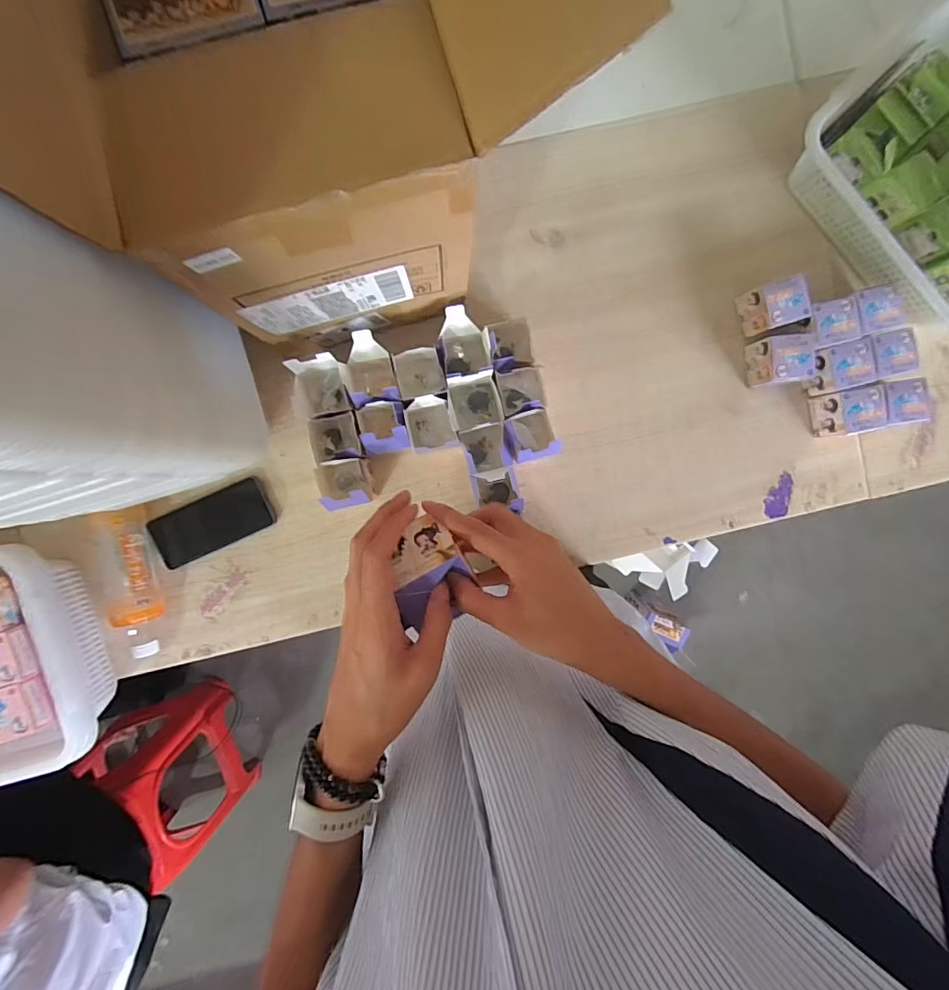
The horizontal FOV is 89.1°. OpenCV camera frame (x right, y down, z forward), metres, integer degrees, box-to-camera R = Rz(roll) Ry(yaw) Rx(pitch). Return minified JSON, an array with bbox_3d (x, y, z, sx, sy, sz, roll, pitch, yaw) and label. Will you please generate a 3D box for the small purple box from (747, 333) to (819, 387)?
[{"bbox_3d":[0.424,-0.186,0.667,0.062,0.062,0.062,-7,94,-2],"label":"small purple box"}]

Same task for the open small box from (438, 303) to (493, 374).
[{"bbox_3d":[-0.013,-0.195,0.643,0.067,0.089,0.084,-7,94,-2],"label":"open small box"}]

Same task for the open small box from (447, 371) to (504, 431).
[{"bbox_3d":[0.002,-0.125,0.650,0.070,0.067,0.064,-12,94,-1],"label":"open small box"}]

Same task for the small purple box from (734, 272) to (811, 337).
[{"bbox_3d":[0.410,-0.259,0.666,0.062,0.064,0.062,-17,94,-1],"label":"small purple box"}]

